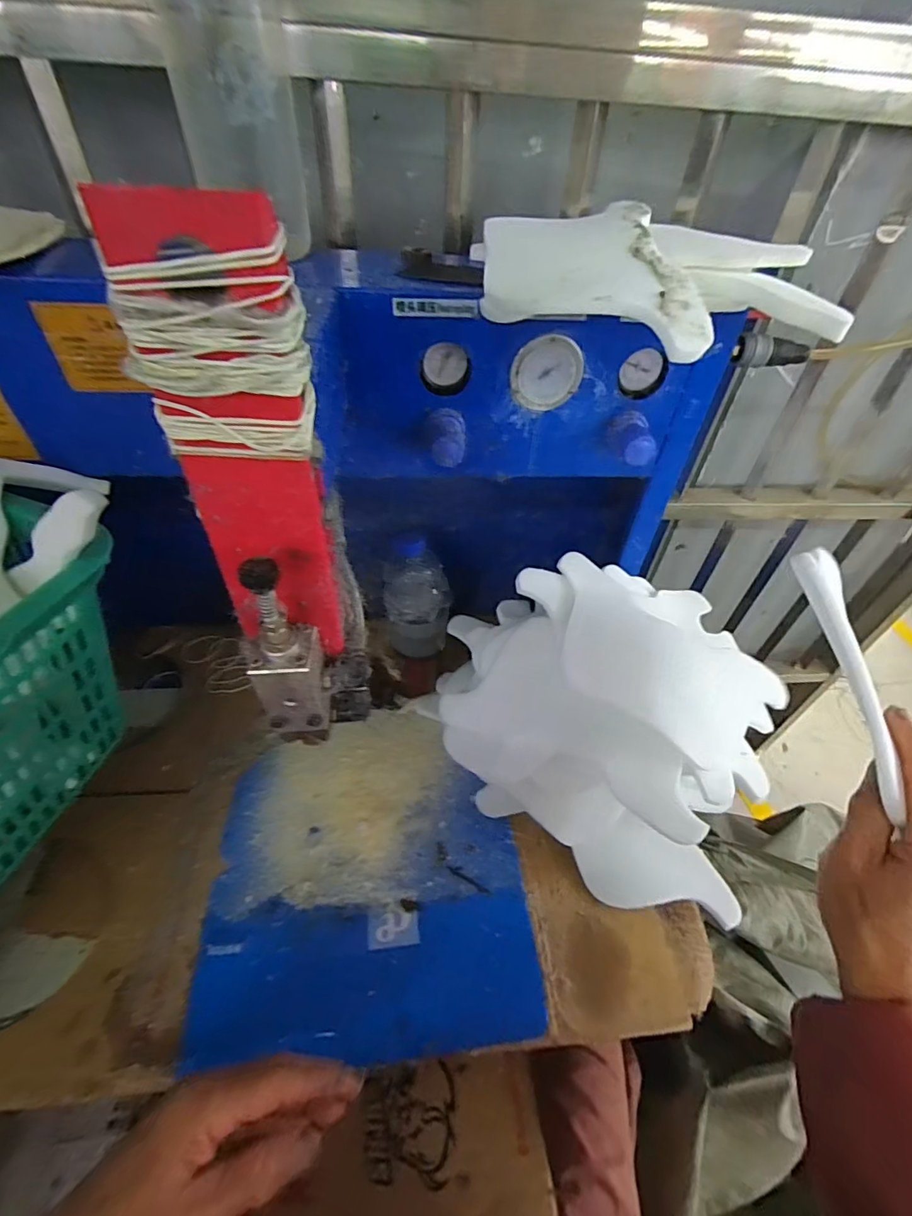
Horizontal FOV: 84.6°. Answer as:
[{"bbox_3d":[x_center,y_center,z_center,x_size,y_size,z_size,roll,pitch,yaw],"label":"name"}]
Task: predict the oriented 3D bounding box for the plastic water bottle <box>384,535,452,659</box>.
[{"bbox_3d":[-0.049,-0.013,0.655,0.084,0.157,0.077,5,47,0],"label":"plastic water bottle"}]

